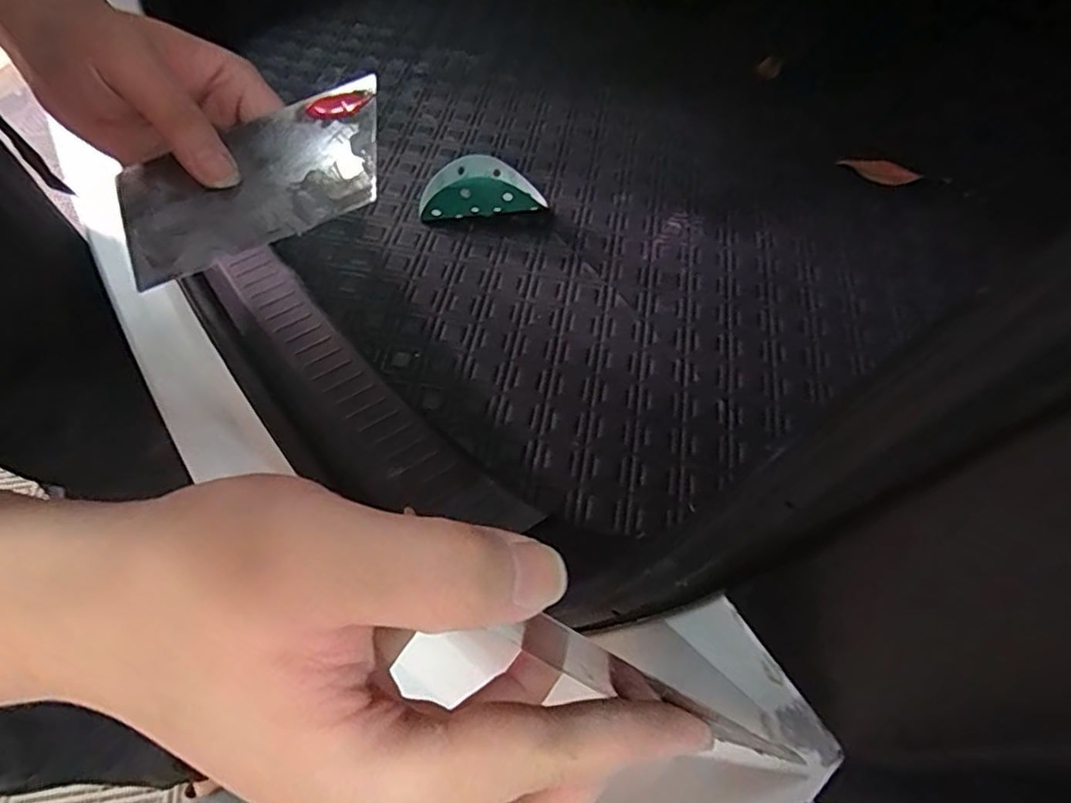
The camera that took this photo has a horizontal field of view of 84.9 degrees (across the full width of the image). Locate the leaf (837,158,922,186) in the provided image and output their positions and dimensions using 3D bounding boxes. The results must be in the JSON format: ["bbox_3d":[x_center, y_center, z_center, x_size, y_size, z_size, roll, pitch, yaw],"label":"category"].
[{"bbox_3d":[0.413,-0.277,0.704,0.088,0.018,0.025,33,61,33],"label":"leaf"}]

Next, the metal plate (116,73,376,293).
[{"bbox_3d":[-0.131,-0.105,0.277,0.127,0.005,0.075,-23,70,-4],"label":"metal plate"}]

